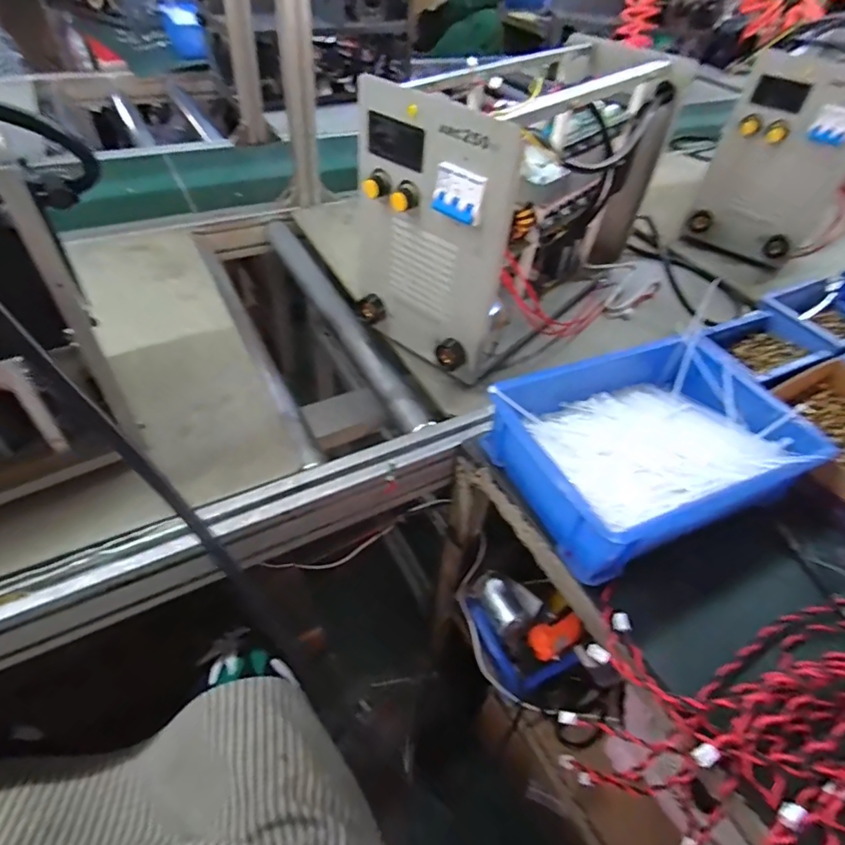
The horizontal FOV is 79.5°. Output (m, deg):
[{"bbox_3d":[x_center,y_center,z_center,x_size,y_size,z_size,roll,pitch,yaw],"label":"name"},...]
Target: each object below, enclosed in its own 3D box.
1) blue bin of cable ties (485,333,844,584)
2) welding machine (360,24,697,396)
[{"bbox_3d":[0.238,0.020,0.545,0.291,0.076,0.207,-15,50,-21],"label":"blue bin of cable ties"},{"bbox_3d":[0.139,-0.314,0.700,0.202,0.282,0.478,34,52,23],"label":"welding machine"}]

